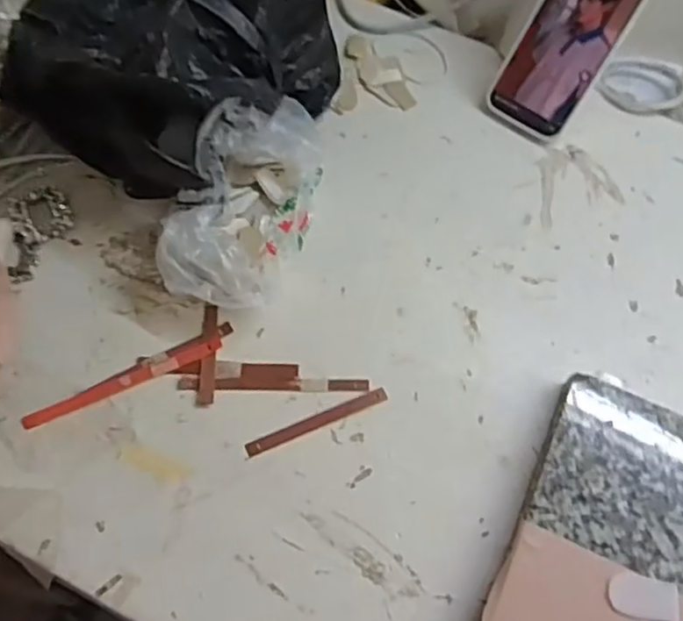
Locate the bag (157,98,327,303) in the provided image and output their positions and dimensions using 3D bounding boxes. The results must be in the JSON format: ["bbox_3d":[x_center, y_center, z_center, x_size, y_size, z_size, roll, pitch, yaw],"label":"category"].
[{"bbox_3d":[-0.078,-0.079,0.533,0.100,0.074,0.161,12,62,3],"label":"bag"}]

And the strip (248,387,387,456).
[{"bbox_3d":[-0.017,0.081,0.497,0.109,0.004,0.011,-21,65,-14],"label":"strip"}]

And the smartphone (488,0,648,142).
[{"bbox_3d":[0.204,-0.242,0.610,0.080,0.170,0.015,35,24,14],"label":"smartphone"}]

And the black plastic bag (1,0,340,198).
[{"bbox_3d":[-0.133,-0.231,0.576,0.216,0.137,0.254,35,66,14],"label":"black plastic bag"}]

